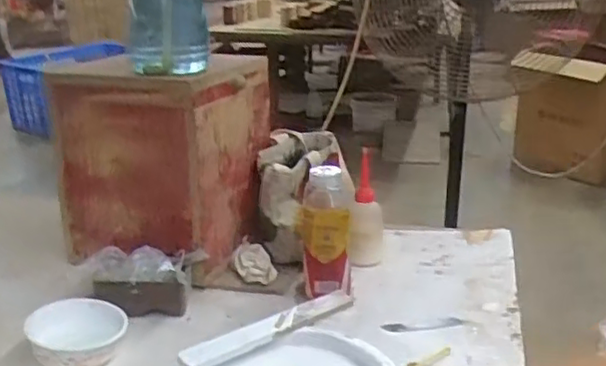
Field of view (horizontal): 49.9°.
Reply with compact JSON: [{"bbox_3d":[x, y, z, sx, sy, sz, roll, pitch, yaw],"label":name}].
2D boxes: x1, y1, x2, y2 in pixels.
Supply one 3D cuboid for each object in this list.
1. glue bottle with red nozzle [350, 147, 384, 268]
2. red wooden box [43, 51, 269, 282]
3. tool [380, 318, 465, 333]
[{"bbox_3d":[0.095,0.044,1.007,0.050,0.162,0.056,2,22,13],"label":"glue bottle with red nozzle"},{"bbox_3d":[-0.219,-0.052,1.033,0.272,0.282,0.238,5,23,17],"label":"red wooden box"},{"bbox_3d":[0.158,0.187,0.856,0.109,0.006,0.019,-6,21,-7],"label":"tool"}]

